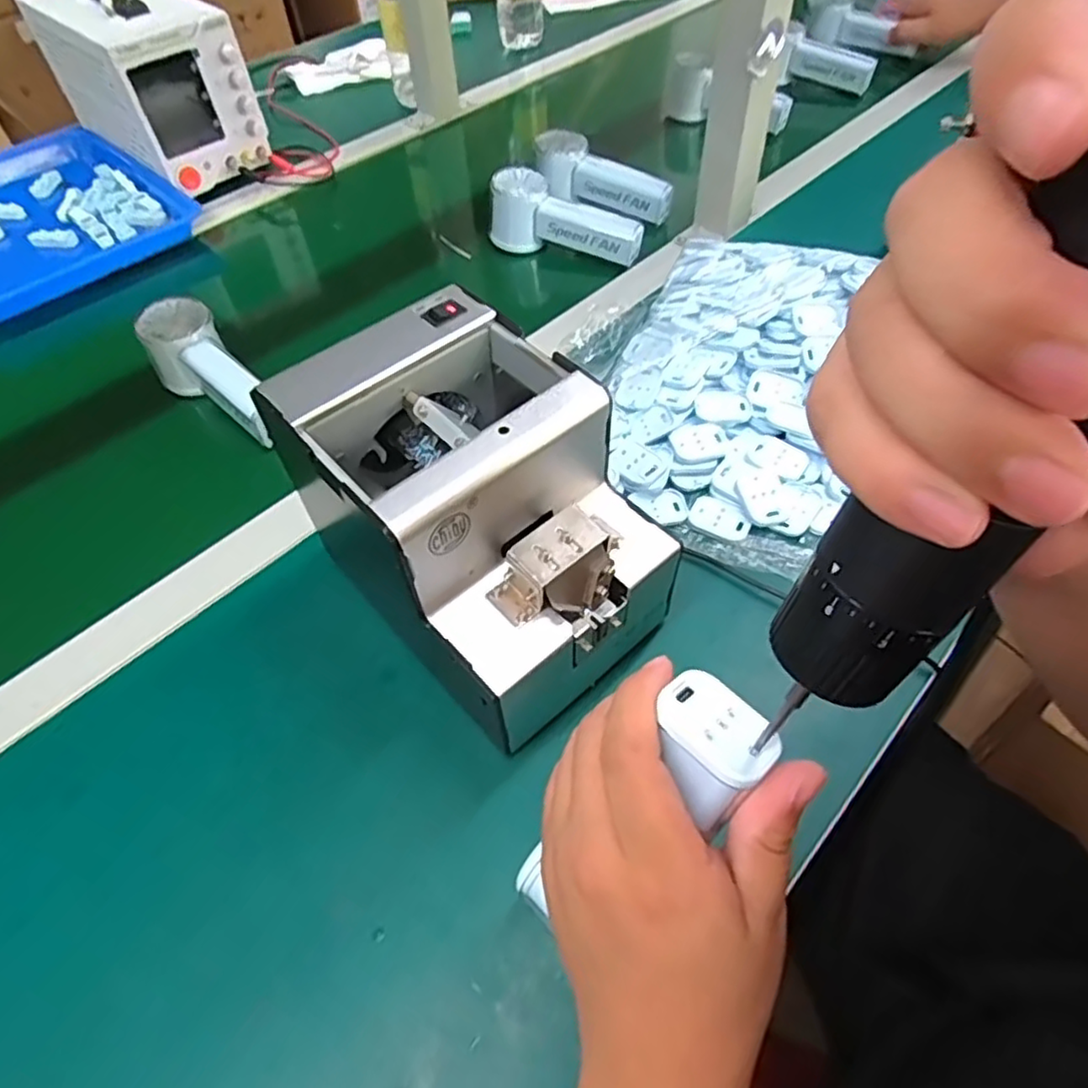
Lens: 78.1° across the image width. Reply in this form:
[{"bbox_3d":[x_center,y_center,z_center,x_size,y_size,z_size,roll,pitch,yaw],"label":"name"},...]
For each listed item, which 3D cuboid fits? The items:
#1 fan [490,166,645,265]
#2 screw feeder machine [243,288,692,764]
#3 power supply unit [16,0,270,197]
[{"bbox_3d":[0.024,-0.310,0.633,0.144,0.057,0.043,15,57,16],"label":"fan"},{"bbox_3d":[-0.029,-0.014,0.358,0.123,0.144,0.164,-36,59,-20],"label":"screw feeder machine"},{"bbox_3d":[-0.444,-0.526,0.755,0.127,0.140,0.249,-40,60,-21],"label":"power supply unit"}]

